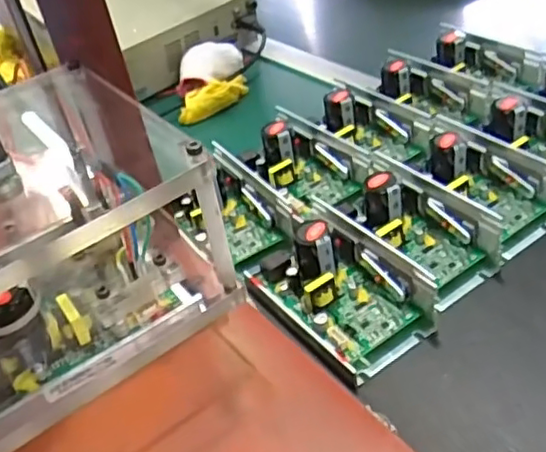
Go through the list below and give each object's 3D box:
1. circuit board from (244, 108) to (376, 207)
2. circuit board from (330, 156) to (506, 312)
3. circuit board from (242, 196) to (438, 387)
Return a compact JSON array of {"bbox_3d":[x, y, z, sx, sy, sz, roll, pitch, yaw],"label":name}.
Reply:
[{"bbox_3d":[0.026,-0.061,0.574,0.074,0.041,0.115,-31,44,-24],"label":"circuit board"},{"bbox_3d":[0.104,-0.001,0.491,0.071,0.055,0.124,-30,43,-23],"label":"circuit board"},{"bbox_3d":[0.043,0.038,0.455,0.082,0.054,0.128,-30,44,-23],"label":"circuit board"}]

